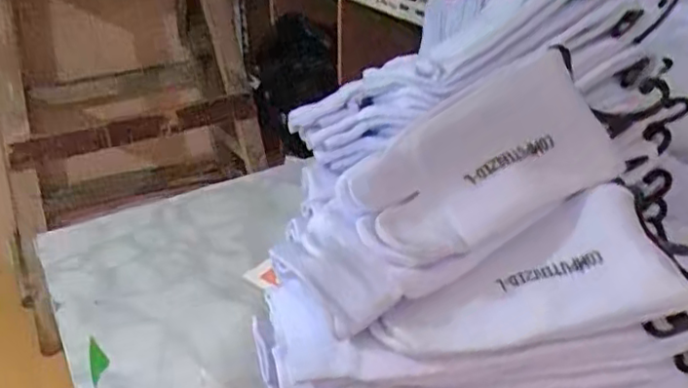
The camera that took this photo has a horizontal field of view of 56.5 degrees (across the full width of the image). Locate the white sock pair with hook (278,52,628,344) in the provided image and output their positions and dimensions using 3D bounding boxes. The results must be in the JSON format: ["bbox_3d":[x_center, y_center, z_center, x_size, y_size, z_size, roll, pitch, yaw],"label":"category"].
[{"bbox_3d":[0.054,-0.002,0.328,0.178,0.028,0.074,-30,76,-12],"label":"white sock pair with hook"}]

